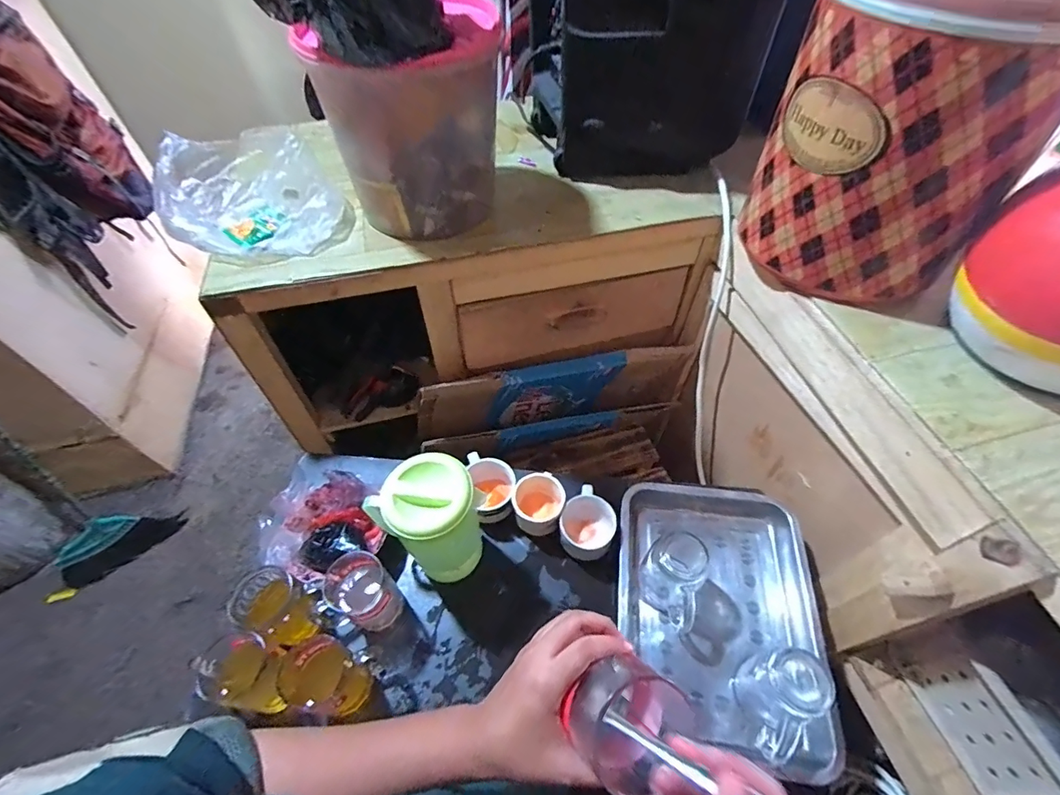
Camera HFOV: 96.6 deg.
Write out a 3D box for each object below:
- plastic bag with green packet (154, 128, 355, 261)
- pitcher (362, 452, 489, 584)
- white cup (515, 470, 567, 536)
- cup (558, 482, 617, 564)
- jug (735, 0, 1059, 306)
[{"bbox_3d":[-0.423,-0.302,0.704,0.269,0.103,0.218,36,62,25],"label":"plastic bag with green packet"},{"bbox_3d":[-0.129,0.166,0.625,0.114,0.182,0.125,-35,59,-21],"label":"pitcher"},{"bbox_3d":[0.014,0.162,0.718,0.074,0.076,0.088,4,54,5],"label":"white cup"},{"bbox_3d":[0.087,0.193,0.712,0.081,0.066,0.102,16,56,14],"label":"cup"},{"bbox_3d":[0.423,-0.306,0.558,0.243,0.313,0.226,25,56,19],"label":"jug"}]

